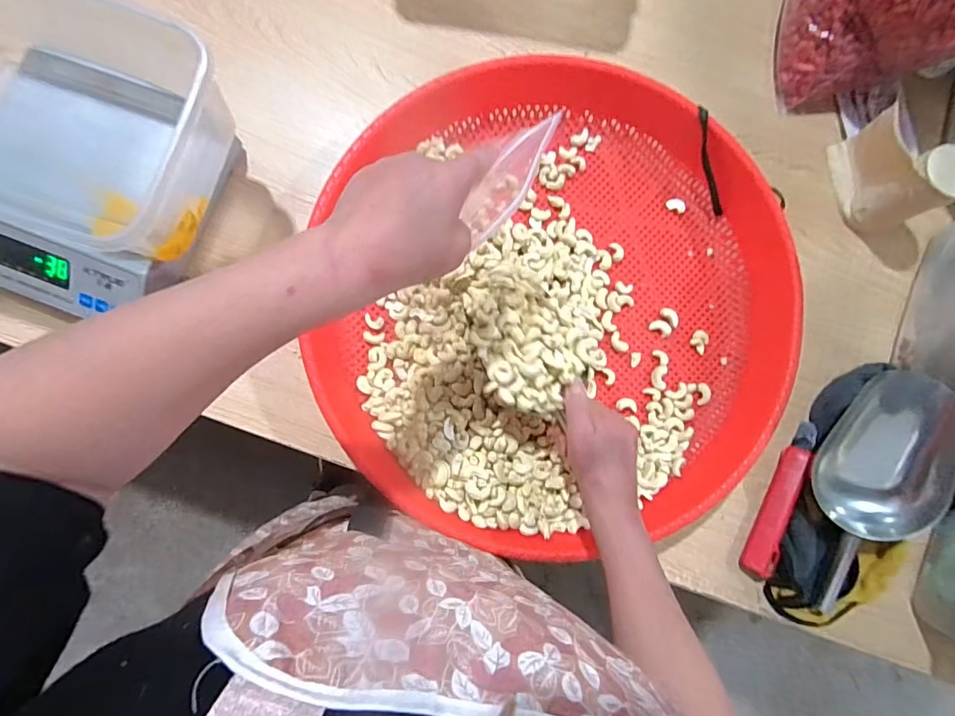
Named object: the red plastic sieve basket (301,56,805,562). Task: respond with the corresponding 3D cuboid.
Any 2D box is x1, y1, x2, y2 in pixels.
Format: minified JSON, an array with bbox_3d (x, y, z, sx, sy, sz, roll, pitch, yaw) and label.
[{"bbox_3d":[0.091,-0.054,0.491,0.448,0.085,0.480,15,84,-5],"label":"red plastic sieve basket"}]

